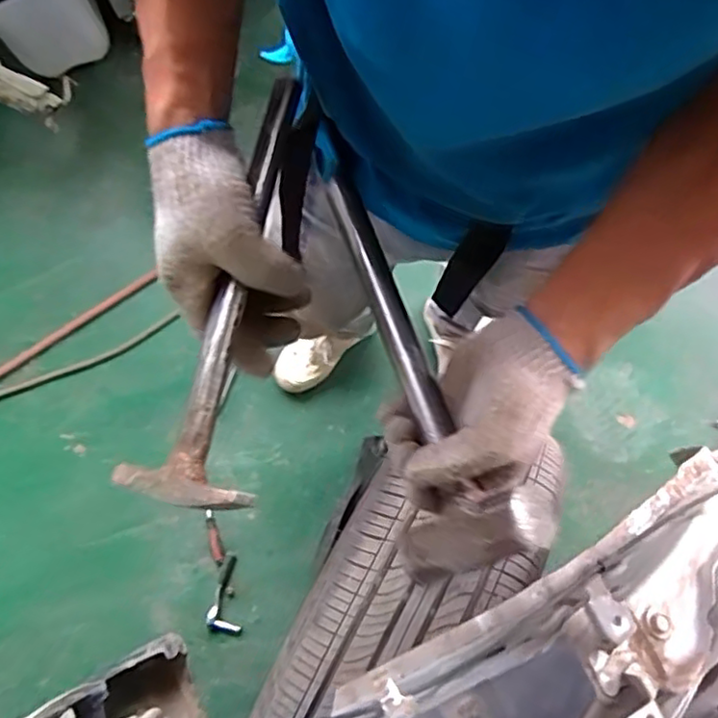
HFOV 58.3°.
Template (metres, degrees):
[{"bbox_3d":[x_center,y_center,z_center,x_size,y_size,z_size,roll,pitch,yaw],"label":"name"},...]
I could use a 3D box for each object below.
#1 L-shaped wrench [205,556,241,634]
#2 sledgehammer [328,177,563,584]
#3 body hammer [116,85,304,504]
[{"bbox_3d":[-0.253,0.469,1.282,0.070,0.018,0.132,17,80,5],"label":"L-shaped wrench"},{"bbox_3d":[0.032,-0.008,0.472,0.092,0.073,0.321,-18,67,-4],"label":"sledgehammer"},{"bbox_3d":[-0.078,-0.054,0.417,0.088,0.032,0.293,11,77,5],"label":"body hammer"}]

